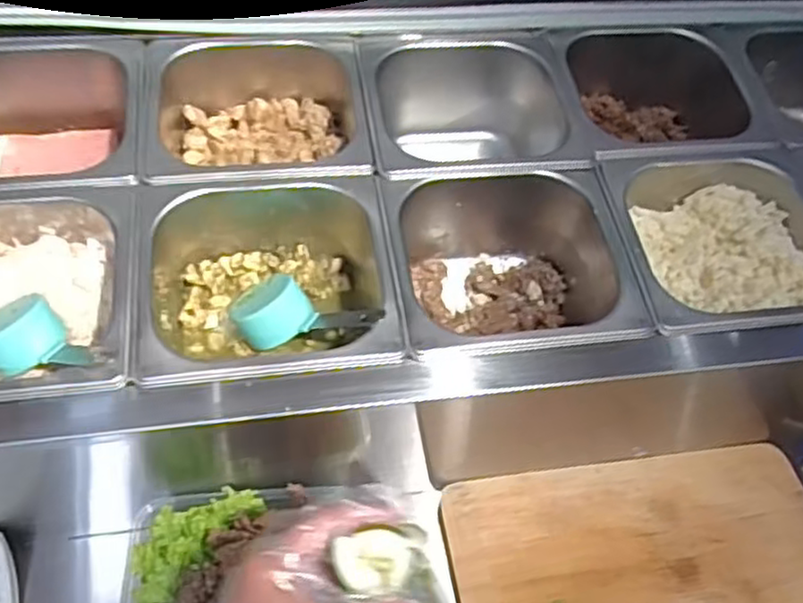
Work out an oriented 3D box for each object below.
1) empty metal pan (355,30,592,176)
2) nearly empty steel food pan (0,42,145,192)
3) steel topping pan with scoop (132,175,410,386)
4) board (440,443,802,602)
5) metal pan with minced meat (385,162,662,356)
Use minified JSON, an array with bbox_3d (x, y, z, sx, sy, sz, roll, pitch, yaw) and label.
[{"bbox_3d":[0.054,-0.147,0.636,0.184,0.108,0.171,-2,51,-7],"label":"empty metal pan"},{"bbox_3d":[-0.295,-0.128,0.576,0.178,0.090,0.171,-5,51,-9],"label":"nearly empty steel food pan"},{"bbox_3d":[-0.096,-0.005,0.523,0.173,0.089,0.162,-6,51,-10],"label":"steel topping pan with scoop"},{"bbox_3d":[0.191,0.208,0.524,0.291,0.011,0.198,-5,51,-9],"label":"board"},{"bbox_3d":[0.075,-0.024,0.564,0.172,0.107,0.174,-6,51,-10],"label":"metal pan with minced meat"}]

